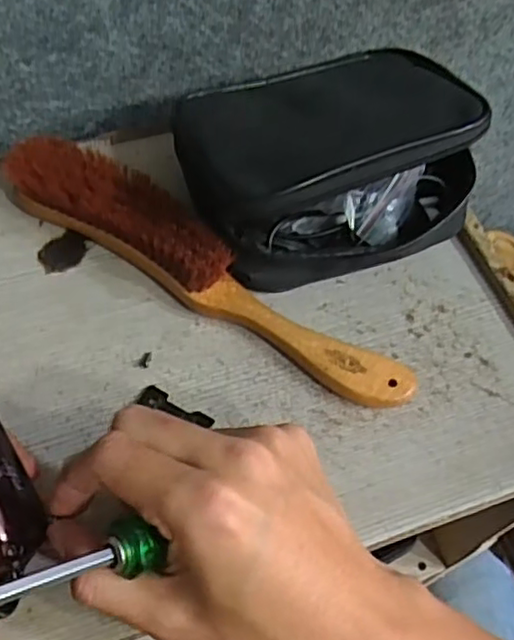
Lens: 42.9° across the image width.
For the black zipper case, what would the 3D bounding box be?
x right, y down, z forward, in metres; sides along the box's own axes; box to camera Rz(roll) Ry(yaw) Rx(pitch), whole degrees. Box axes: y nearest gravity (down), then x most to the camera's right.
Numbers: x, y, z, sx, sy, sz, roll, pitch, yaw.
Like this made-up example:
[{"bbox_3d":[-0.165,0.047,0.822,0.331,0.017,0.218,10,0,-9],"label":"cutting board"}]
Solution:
[{"bbox_3d":[0.041,-0.096,0.380,0.156,0.080,0.132,-19,62,-14],"label":"black zipper case"}]

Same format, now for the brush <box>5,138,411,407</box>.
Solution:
[{"bbox_3d":[-0.029,-0.032,0.371,0.265,0.040,0.044,29,62,14],"label":"brush"}]

